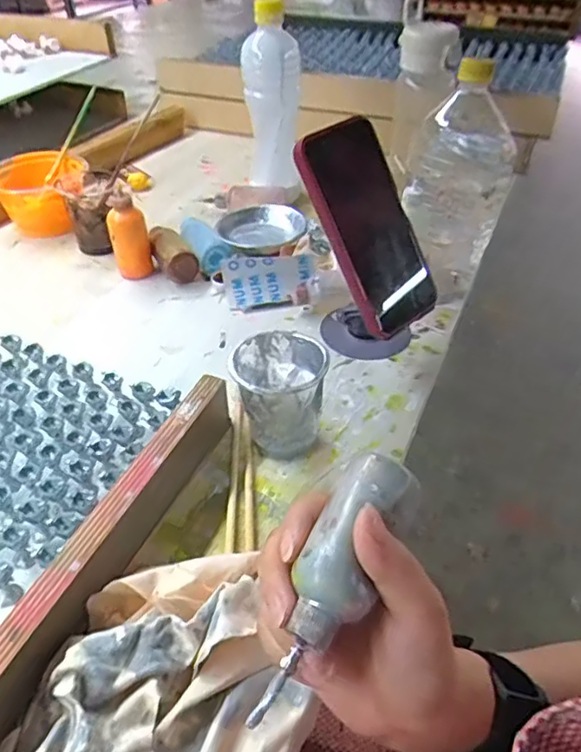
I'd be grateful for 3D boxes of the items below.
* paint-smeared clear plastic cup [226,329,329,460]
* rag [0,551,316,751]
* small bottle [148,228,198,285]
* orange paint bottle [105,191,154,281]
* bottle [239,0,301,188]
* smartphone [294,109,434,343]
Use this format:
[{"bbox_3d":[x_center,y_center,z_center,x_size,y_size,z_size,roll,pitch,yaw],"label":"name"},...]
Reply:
[{"bbox_3d":[-0.007,0.019,0.414,0.063,0.080,0.066,-1,41,1],"label":"paint-smeared clear plastic cup"},{"bbox_3d":[-0.060,0.154,0.295,0.135,0.034,0.133,4,41,6],"label":"rag"},{"bbox_3d":[-0.128,-0.133,0.627,0.035,0.030,0.084,-17,44,-18],"label":"small bottle"},{"bbox_3d":[-0.167,-0.141,0.596,0.039,0.083,0.030,-14,43,-14],"label":"orange paint bottle"},{"bbox_3d":[-0.023,-0.327,0.693,0.064,0.203,0.059,-3,42,-3],"label":"bottle"},{"bbox_3d":[0.065,-0.119,0.466,0.087,0.167,0.017,-32,15,-29],"label":"smartphone"}]

